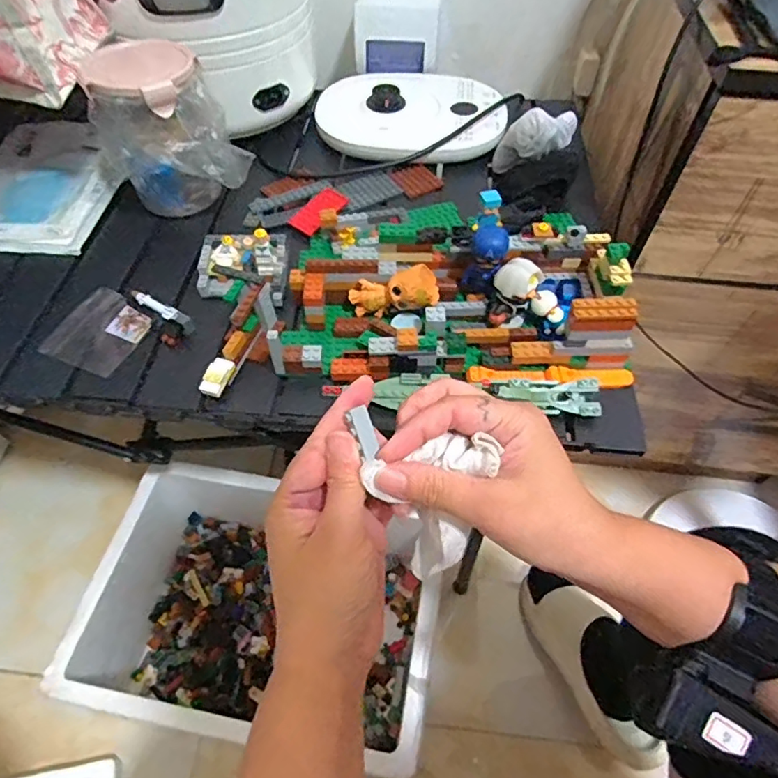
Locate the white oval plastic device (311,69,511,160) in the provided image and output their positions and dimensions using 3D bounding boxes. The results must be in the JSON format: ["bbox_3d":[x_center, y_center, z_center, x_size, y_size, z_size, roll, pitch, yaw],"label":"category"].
[{"bbox_3d":[0.028,-0.353,0.687,0.234,0.036,0.191,0,54,0],"label":"white oval plastic device"}]

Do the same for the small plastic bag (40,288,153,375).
[{"bbox_3d":[-0.265,-0.054,0.495,0.078,0.006,0.082,20,57,14],"label":"small plastic bag"}]

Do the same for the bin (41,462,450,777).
[{"bbox_3d":[-0.164,0.285,0.710,0.444,0.187,0.295,10,55,8],"label":"bin"}]

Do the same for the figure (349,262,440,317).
[{"bbox_3d":[0.003,-0.085,0.479,0.076,0.038,0.035,-7,51,23],"label":"figure"}]

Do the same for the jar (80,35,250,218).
[{"bbox_3d":[-0.227,-0.262,0.557,0.134,0.131,0.131,0,54,0],"label":"jar"}]

